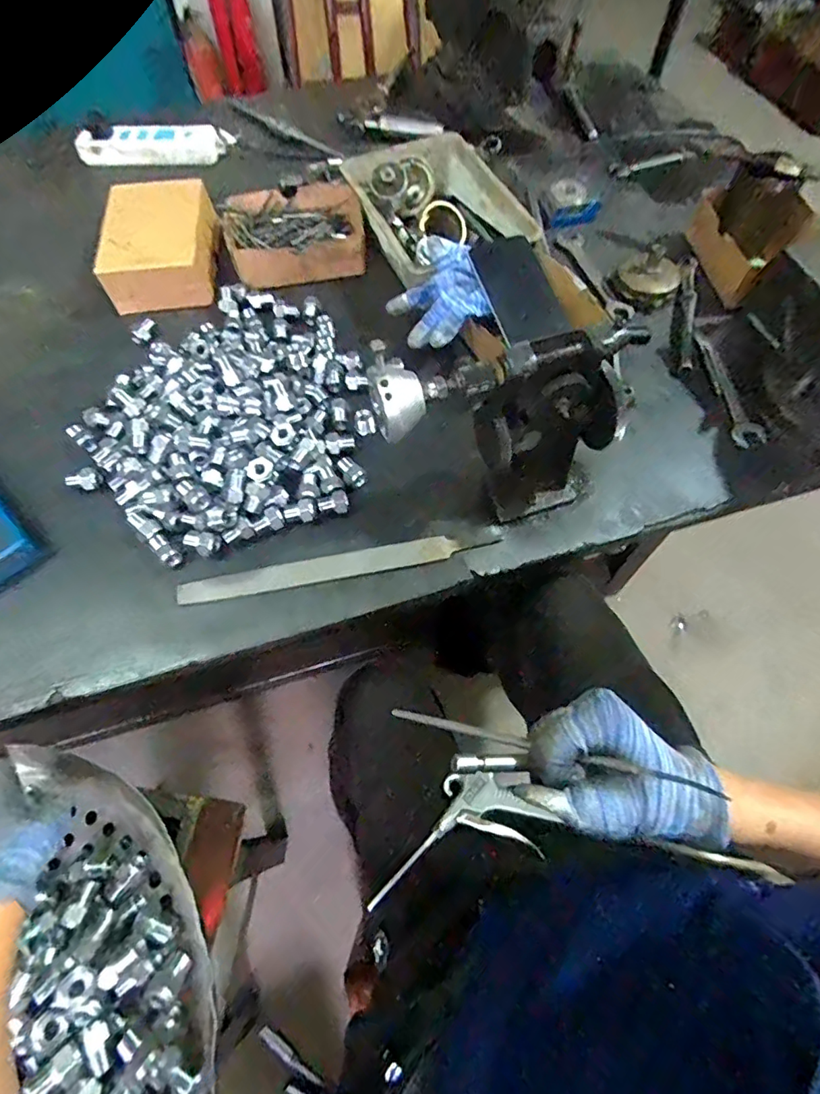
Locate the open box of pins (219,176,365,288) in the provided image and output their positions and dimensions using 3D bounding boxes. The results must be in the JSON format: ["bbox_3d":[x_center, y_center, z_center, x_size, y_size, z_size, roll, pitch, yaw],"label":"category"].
[{"bbox_3d":[-0.149,-0.415,0.672,0.178,0.038,0.166,-16,64,-9],"label":"open box of pins"}]

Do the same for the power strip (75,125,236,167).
[{"bbox_3d":[-0.389,-0.616,0.788,0.233,0.040,0.046,-4,63,-3],"label":"power strip"}]

